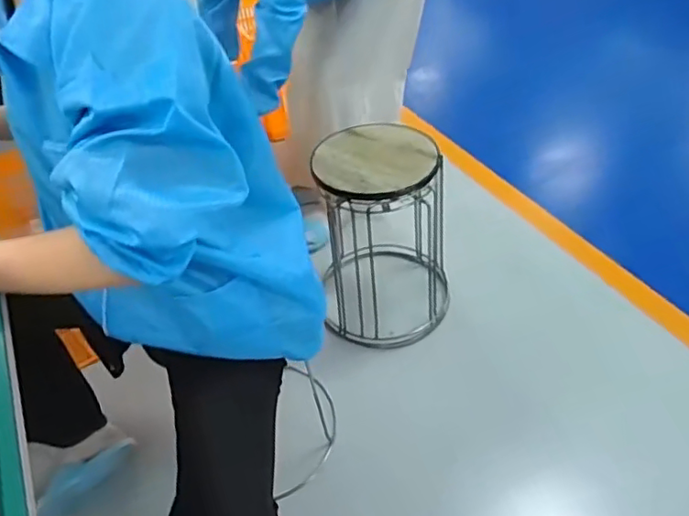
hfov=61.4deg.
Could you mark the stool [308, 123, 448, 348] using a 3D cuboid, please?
[{"bbox_3d":[0.102,-0.061,1.523,0.298,0.535,0.337,-2,44,6],"label":"stool"}]

